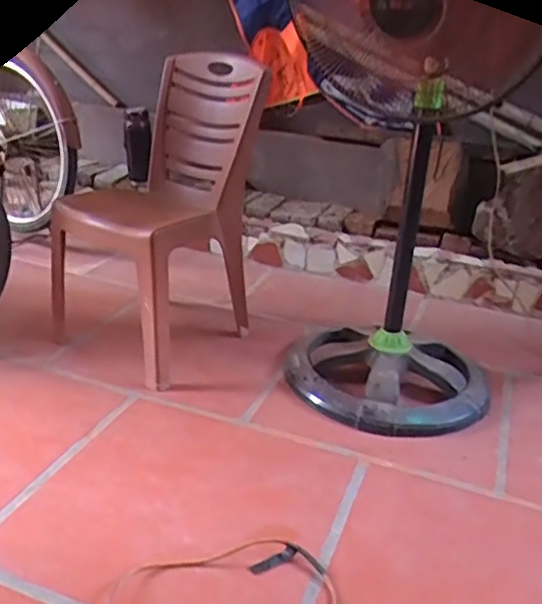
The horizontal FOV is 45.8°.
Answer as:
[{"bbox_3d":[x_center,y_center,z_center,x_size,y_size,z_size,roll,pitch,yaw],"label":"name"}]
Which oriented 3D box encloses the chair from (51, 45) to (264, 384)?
[{"bbox_3d":[-0.292,-0.226,1.590,0.416,0.689,0.437,17,26,26],"label":"chair"}]

